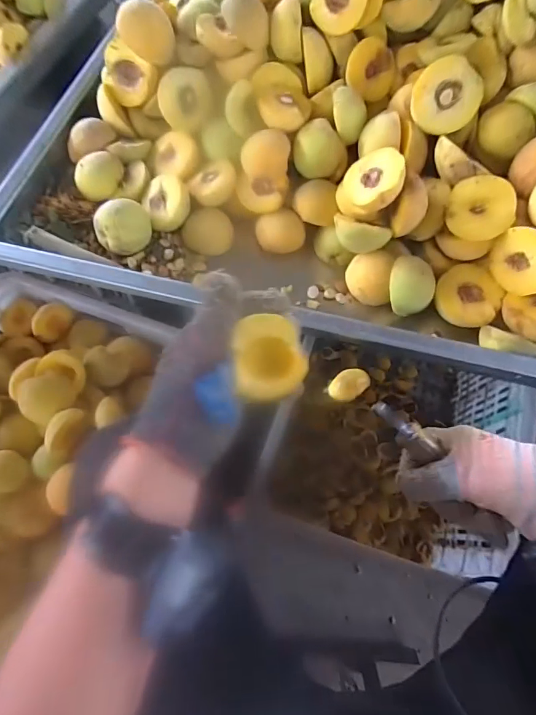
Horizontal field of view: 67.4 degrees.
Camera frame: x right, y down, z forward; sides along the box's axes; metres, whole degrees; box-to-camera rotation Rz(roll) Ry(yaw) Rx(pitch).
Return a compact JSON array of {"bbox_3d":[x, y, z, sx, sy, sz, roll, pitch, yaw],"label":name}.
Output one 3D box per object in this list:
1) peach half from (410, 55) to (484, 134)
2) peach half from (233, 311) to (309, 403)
[{"bbox_3d":[0.197,-0.290,0.452,0.070,0.035,0.071,20,109,-4],"label":"peach half"},{"bbox_3d":[0.001,0.001,0.309,0.051,0.025,0.059,-10,93,-13],"label":"peach half"}]

